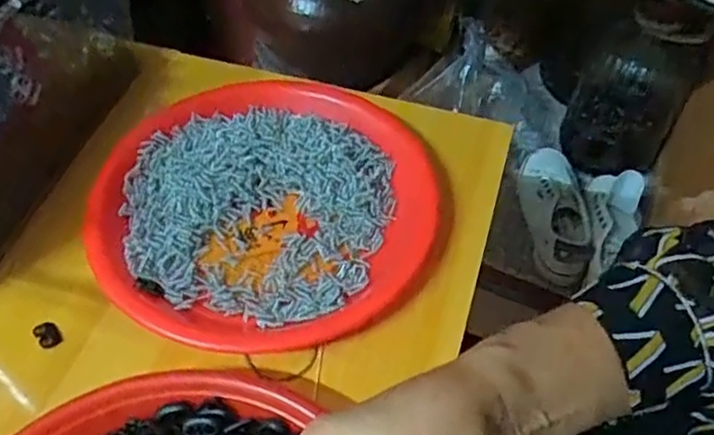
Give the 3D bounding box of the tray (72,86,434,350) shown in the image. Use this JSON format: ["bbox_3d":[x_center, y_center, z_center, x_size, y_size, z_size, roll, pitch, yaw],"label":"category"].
[{"bbox_3d":[-0.060,-0.010,0.441,0.218,0.026,0.212,0,51,0],"label":"tray"}]

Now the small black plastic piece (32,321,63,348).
[{"bbox_3d":[-0.187,0.071,0.393,0.013,0.008,0.015,-34,59,-24],"label":"small black plastic piece"}]

